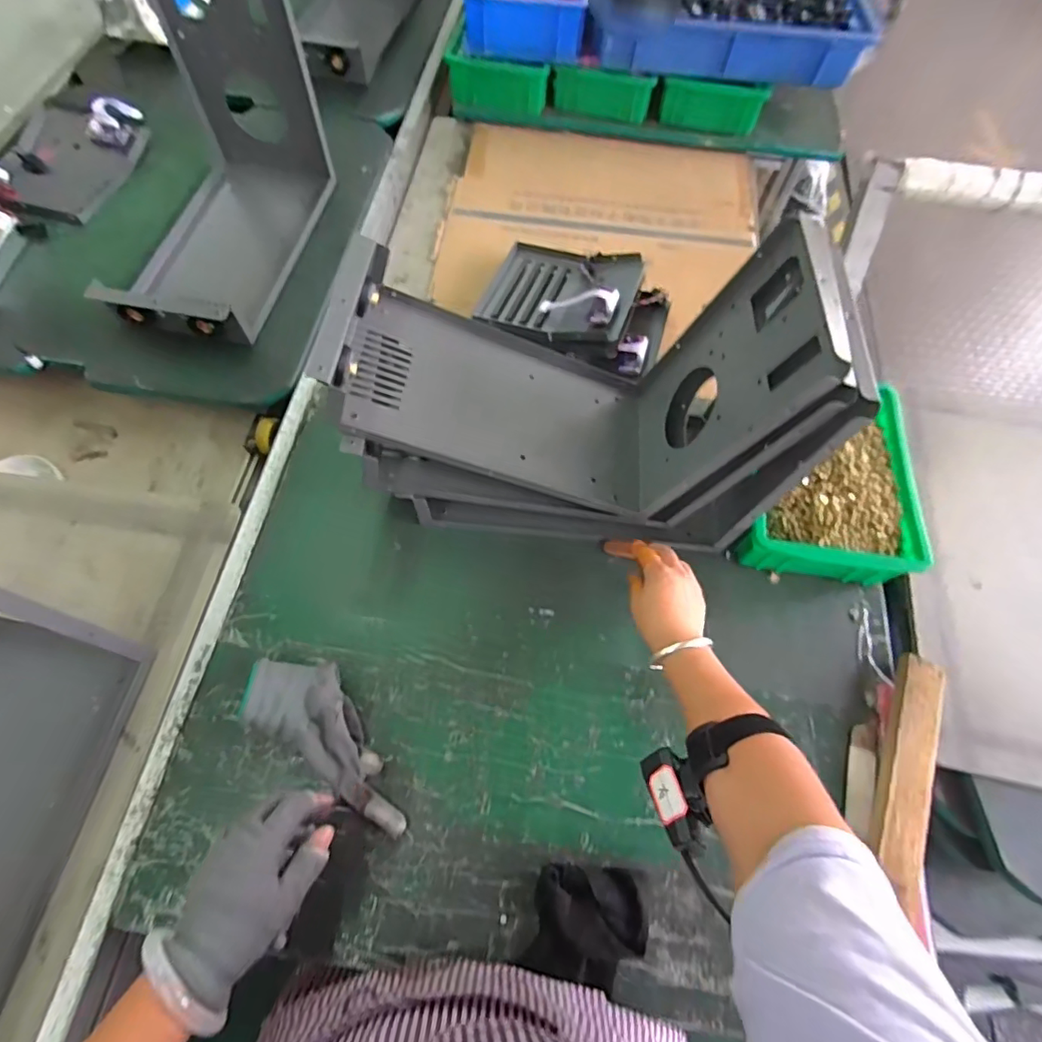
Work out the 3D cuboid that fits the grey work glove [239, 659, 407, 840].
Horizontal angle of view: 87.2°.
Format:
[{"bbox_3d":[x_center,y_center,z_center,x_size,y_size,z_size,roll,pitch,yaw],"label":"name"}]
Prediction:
[{"bbox_3d":[-0.172,0.201,0.498,0.075,0.034,0.189,-41,87,-17],"label":"grey work glove"}]

